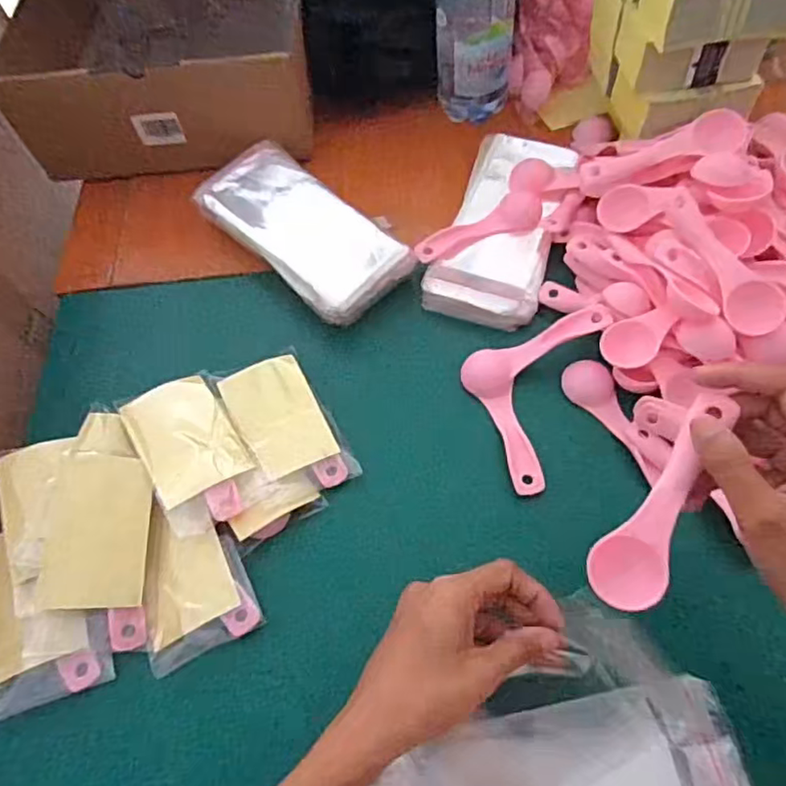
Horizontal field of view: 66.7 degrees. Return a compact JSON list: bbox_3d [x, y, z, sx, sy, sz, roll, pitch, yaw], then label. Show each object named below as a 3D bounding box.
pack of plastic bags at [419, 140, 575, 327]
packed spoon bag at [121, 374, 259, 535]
[{"bbox_3d":[0.094,-0.138,0.505,0.086,0.034,0.183,18,64,12],"label":"pack of plastic bags"},{"bbox_3d":[-0.135,0.035,0.402,0.063,0.021,0.115,-30,64,-12],"label":"packed spoon bag"}]

